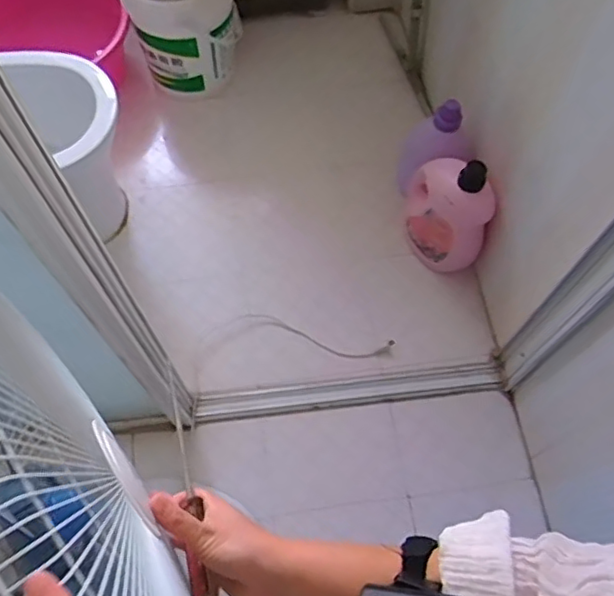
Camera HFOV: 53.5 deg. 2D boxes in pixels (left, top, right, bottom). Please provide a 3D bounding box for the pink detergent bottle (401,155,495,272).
[{"bbox_3d":[0.325,-0.204,1.462,0.102,0.326,0.244,-39,71,-17],"label":"pink detergent bottle"}]

